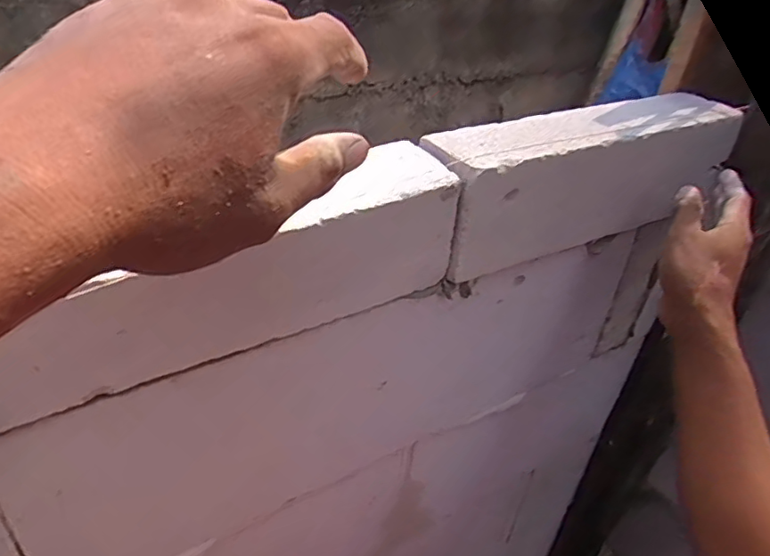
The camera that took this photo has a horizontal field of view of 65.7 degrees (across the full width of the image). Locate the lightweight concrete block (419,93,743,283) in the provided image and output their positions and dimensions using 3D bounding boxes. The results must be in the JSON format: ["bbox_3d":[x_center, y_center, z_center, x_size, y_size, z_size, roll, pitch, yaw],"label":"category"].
[{"bbox_3d":[0.190,-0.088,0.570,0.350,0.129,0.070,-17,42,-30],"label":"lightweight concrete block"}]

